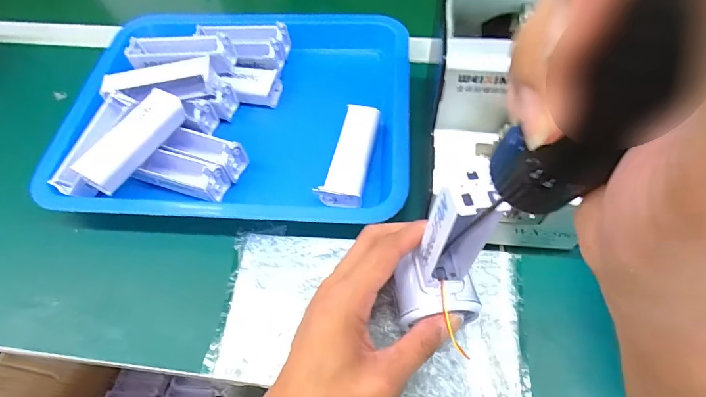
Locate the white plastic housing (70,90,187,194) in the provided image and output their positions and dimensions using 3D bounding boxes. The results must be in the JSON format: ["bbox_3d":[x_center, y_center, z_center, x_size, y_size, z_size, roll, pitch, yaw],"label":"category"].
[{"bbox_3d":[-0.193,-0.052,0.358,0.030,0.025,0.101,26,64,18],"label":"white plastic housing"}]

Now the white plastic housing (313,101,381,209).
[{"bbox_3d":[0.000,-0.041,0.377,0.036,0.023,0.100,11,60,10],"label":"white plastic housing"}]

